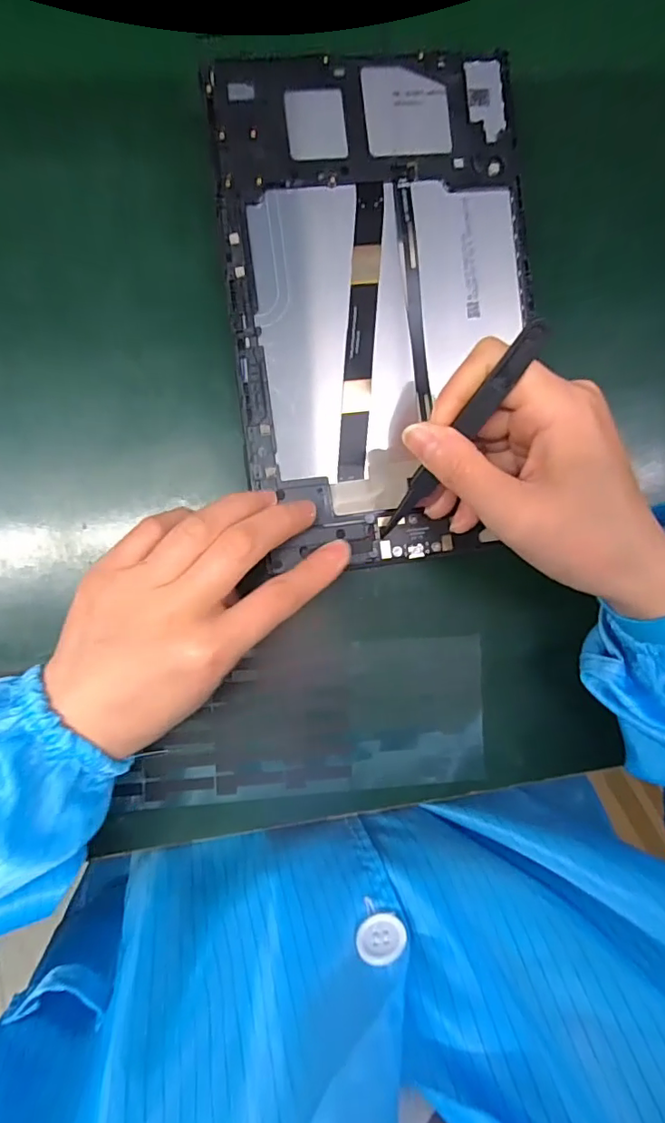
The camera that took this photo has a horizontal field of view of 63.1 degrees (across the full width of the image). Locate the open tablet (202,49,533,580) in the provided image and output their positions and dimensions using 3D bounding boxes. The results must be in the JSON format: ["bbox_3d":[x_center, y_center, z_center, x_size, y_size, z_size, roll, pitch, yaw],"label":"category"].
[{"bbox_3d":[0.026,-0.123,0.266,0.147,0.010,0.240,-6,94,-7],"label":"open tablet"}]

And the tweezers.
[{"bbox_3d":[0.053,-0.050,0.233,0.011,0.113,0.015,26,49,-8],"label":"tweezers"}]

